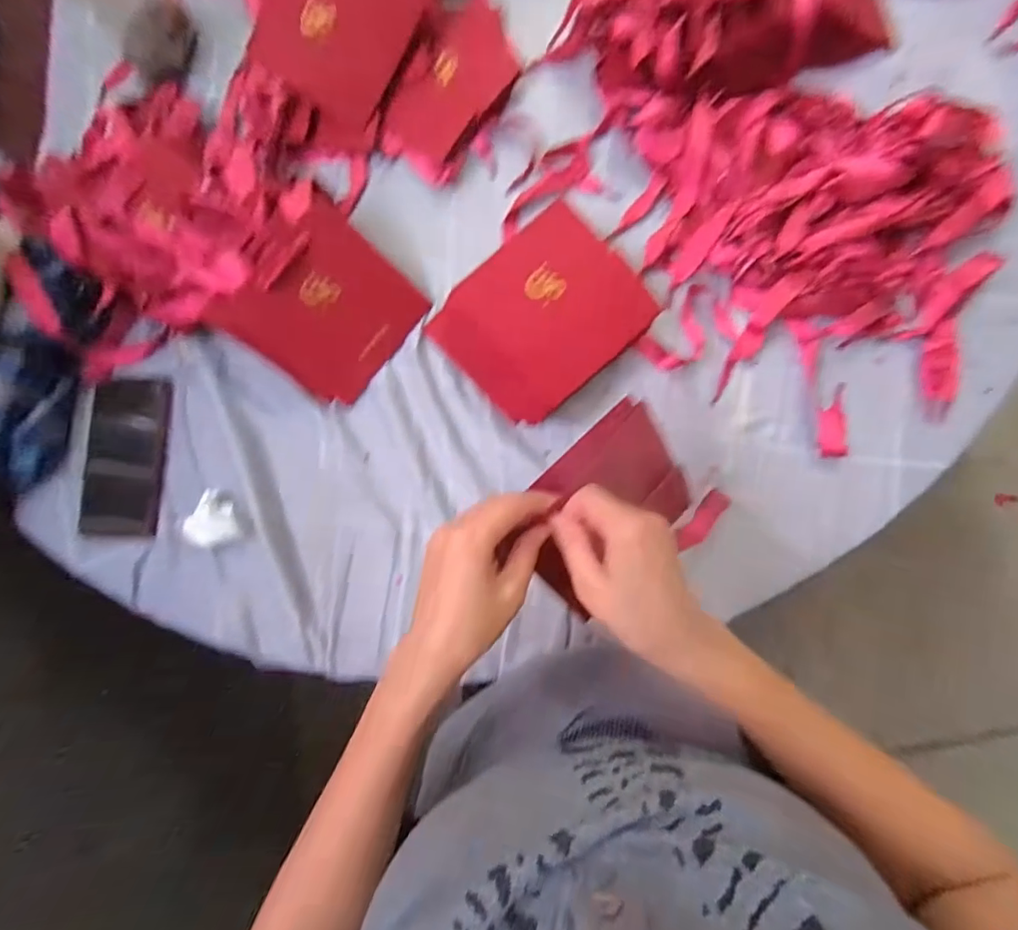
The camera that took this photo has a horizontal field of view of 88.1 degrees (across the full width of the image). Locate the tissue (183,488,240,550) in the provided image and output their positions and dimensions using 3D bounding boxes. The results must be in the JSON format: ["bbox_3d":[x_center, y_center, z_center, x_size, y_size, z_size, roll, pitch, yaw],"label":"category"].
[{"bbox_3d":[-0.287,0.055,0.507,0.053,0.021,0.055,25,84,7],"label":"tissue"}]

